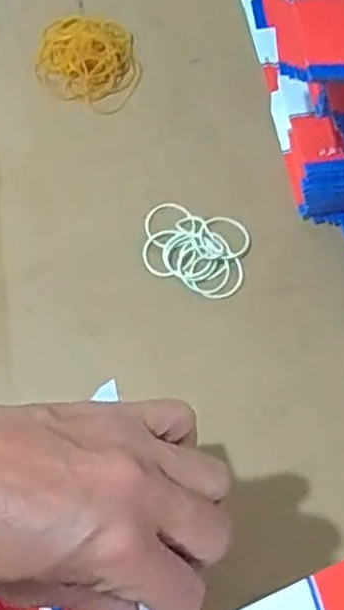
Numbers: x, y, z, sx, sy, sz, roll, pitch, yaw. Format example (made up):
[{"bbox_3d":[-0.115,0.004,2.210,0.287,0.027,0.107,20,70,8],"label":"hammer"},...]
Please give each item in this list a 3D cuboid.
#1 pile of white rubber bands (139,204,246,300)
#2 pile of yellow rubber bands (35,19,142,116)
[{"bbox_3d":[0.014,-0.037,0.469,0.071,0.005,0.059,14,66,9],"label":"pile of white rubber bands"},{"bbox_3d":[-0.065,-0.191,0.539,0.084,0.015,0.072,21,67,12],"label":"pile of yellow rubber bands"}]

